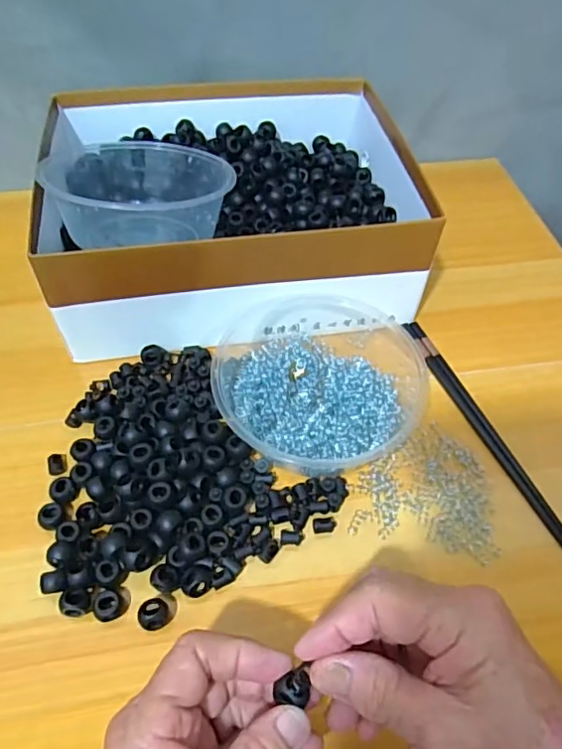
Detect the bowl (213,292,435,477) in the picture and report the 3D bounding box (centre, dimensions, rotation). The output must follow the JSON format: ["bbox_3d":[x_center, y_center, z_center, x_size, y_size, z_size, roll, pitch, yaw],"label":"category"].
[{"bbox_3d":[0.036,0.000,0.412,0.163,0.051,0.154,1,53,-2],"label":"bowl"}]

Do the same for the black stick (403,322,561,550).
[{"bbox_3d":[0.157,0.046,0.410,0.014,0.006,0.233,-18,56,-15],"label":"black stick"}]

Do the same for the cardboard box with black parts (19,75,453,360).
[{"bbox_3d":[-0.035,-0.150,0.491,0.323,0.102,0.242,-7,54,-8],"label":"cardboard box with black parts"}]

